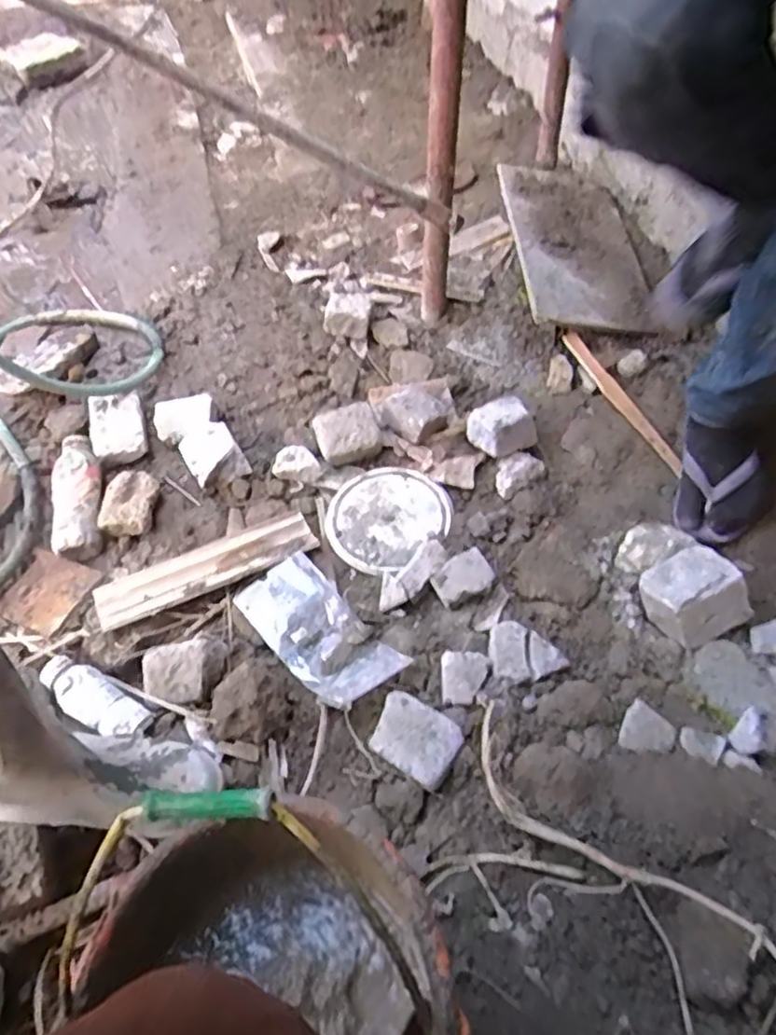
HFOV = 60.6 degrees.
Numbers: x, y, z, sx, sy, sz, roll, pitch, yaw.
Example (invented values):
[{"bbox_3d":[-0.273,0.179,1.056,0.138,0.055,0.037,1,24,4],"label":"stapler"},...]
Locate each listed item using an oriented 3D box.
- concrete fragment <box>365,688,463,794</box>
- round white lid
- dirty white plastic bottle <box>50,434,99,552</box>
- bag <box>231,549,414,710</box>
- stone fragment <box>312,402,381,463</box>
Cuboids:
[{"bbox_3d":[0.029,0.245,0.742,0.096,0.018,0.073,28,59,22],"label":"concrete fragment"},{"bbox_3d":[-0.005,-0.005,0.933,0.168,0.013,0.157,-2,52,2],"label":"round white lid"},{"bbox_3d":[-0.447,-0.036,0.950,0.071,0.045,0.190,-14,53,-8],"label":"dirty white plastic bottle"},{"bbox_3d":[-0.089,0.133,0.815,0.111,0.024,0.215,-35,58,-22],"label":"bag"},{"bbox_3d":[-0.059,-0.126,0.998,0.099,0.047,0.086,-13,53,-7],"label":"stone fragment"}]

